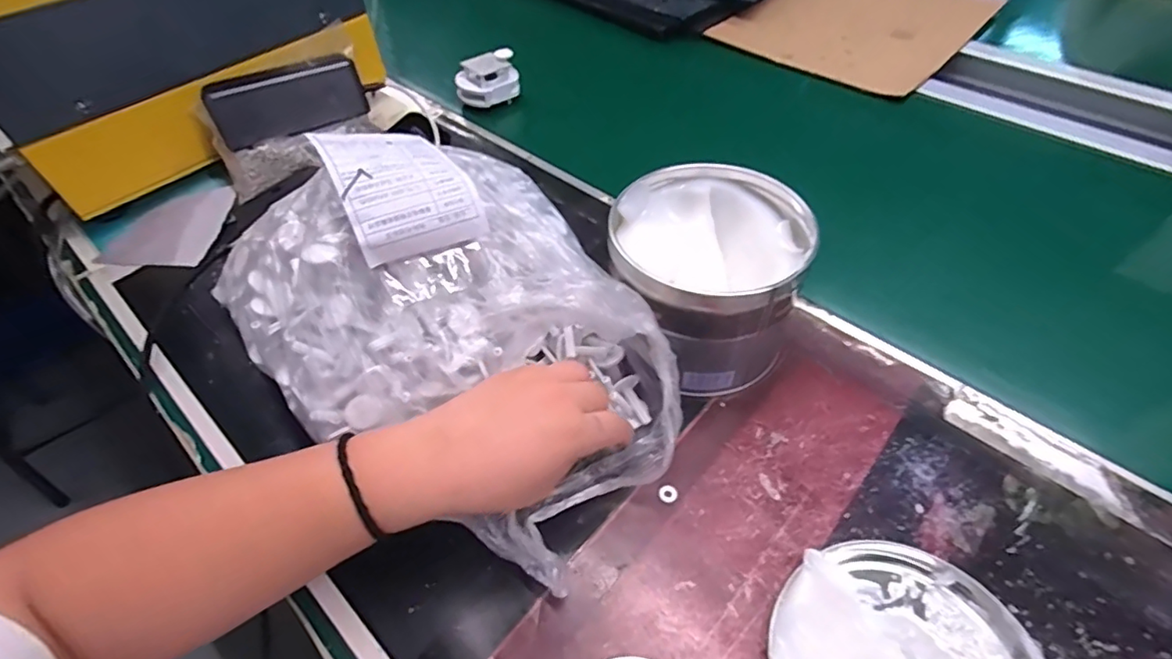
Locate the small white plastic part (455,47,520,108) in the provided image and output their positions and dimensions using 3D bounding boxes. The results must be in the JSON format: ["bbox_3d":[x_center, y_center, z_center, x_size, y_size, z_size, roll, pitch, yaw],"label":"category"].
[{"bbox_3d":[-0.114,-0.287,0.644,0.070,0.029,0.062,-14,74,4],"label":"small white plastic part"}]

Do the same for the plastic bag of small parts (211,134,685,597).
[{"bbox_3d":[-0.076,-0.003,0.331,0.193,0.138,0.258,-35,58,-24],"label":"plastic bag of small parts"}]

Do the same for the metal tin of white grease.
[{"bbox_3d":[0.080,-0.034,0.384,0.118,0.099,0.126,-1,51,1],"label":"metal tin of white grease"}]

